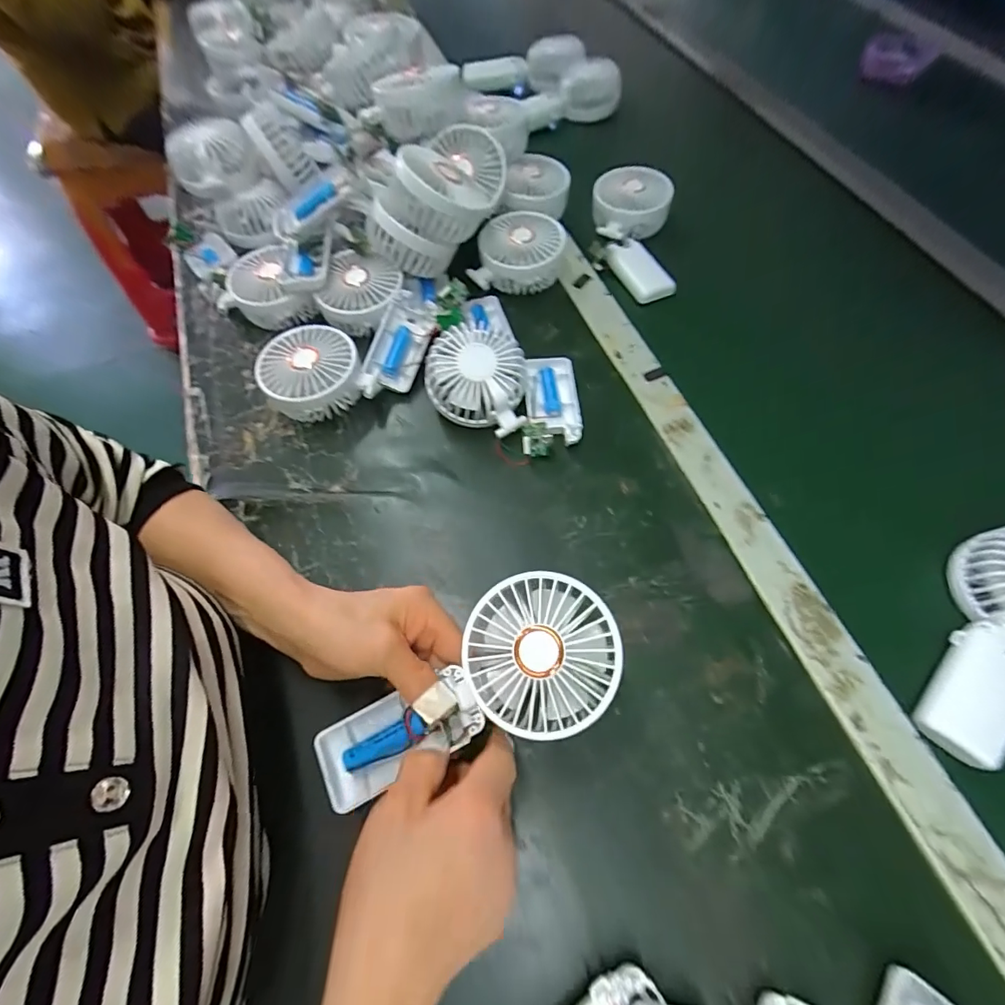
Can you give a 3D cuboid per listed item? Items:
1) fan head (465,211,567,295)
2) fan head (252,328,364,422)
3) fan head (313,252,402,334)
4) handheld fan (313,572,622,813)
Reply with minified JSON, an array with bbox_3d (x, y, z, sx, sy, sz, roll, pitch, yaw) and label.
[{"bbox_3d":[0.018,-0.256,0.498,0.087,0.045,0.095,14,64,8],"label":"fan head"},{"bbox_3d":[-0.174,-0.115,0.437,0.087,0.045,0.086,-33,67,-15],"label":"fan head"},{"bbox_3d":[-0.137,-0.206,0.467,0.072,0.034,0.075,10,63,6],"label":"fan head"},{"bbox_3d":[-0.020,0.109,0.273,0.178,0.029,0.080,-30,65,6],"label":"handheld fan"}]

